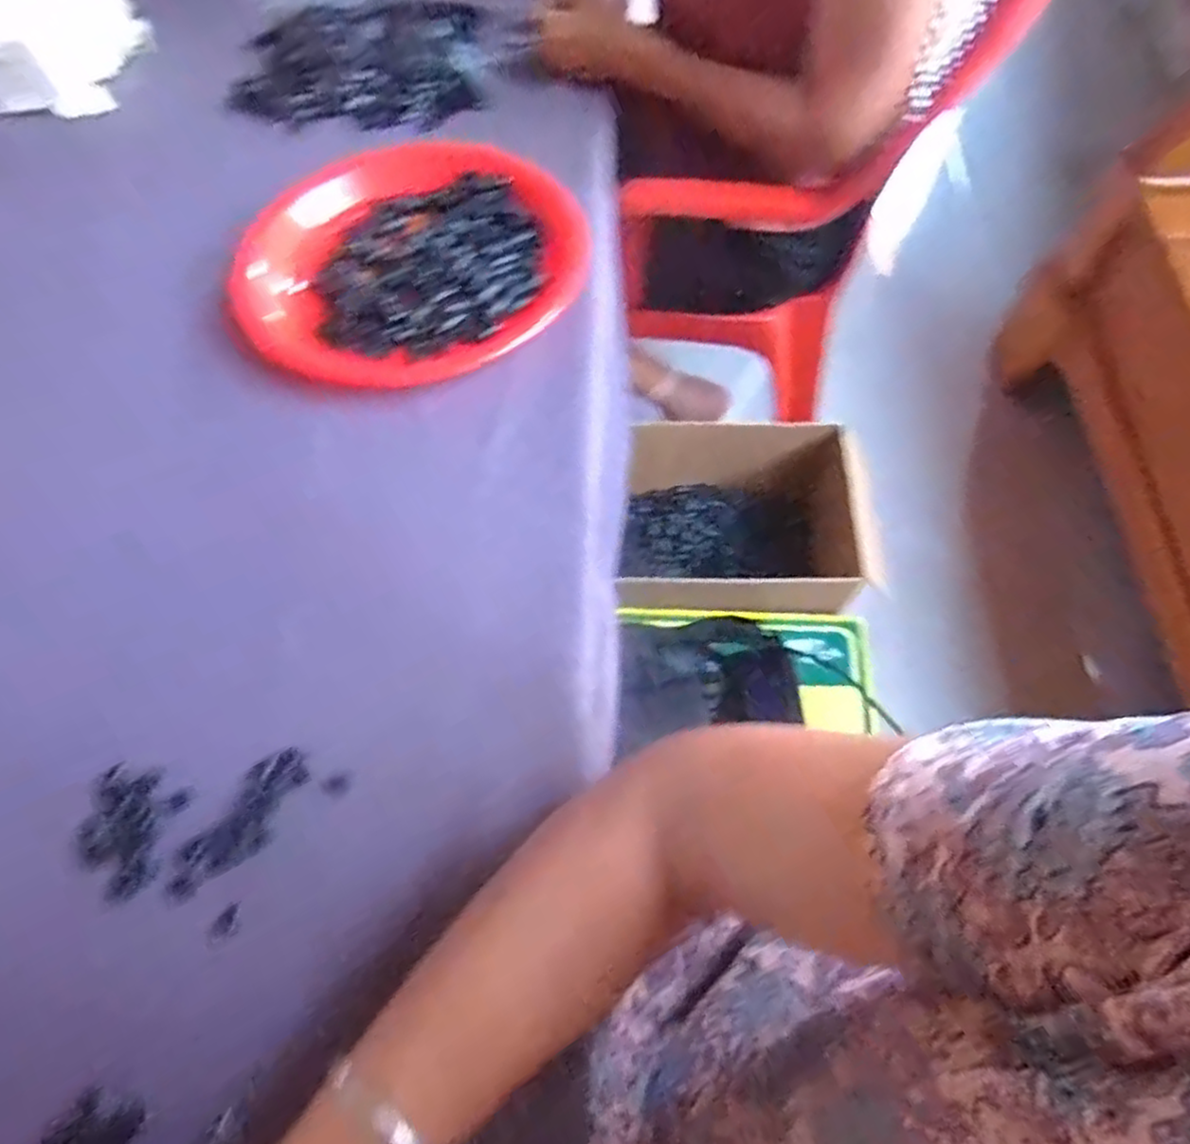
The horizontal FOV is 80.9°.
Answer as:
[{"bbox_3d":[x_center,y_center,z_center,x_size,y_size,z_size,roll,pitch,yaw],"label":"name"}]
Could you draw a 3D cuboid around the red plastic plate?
[{"bbox_3d":[-0.148,-0.259,0.555,0.261,0.031,0.261,-24,68,-13],"label":"red plastic plate"}]

